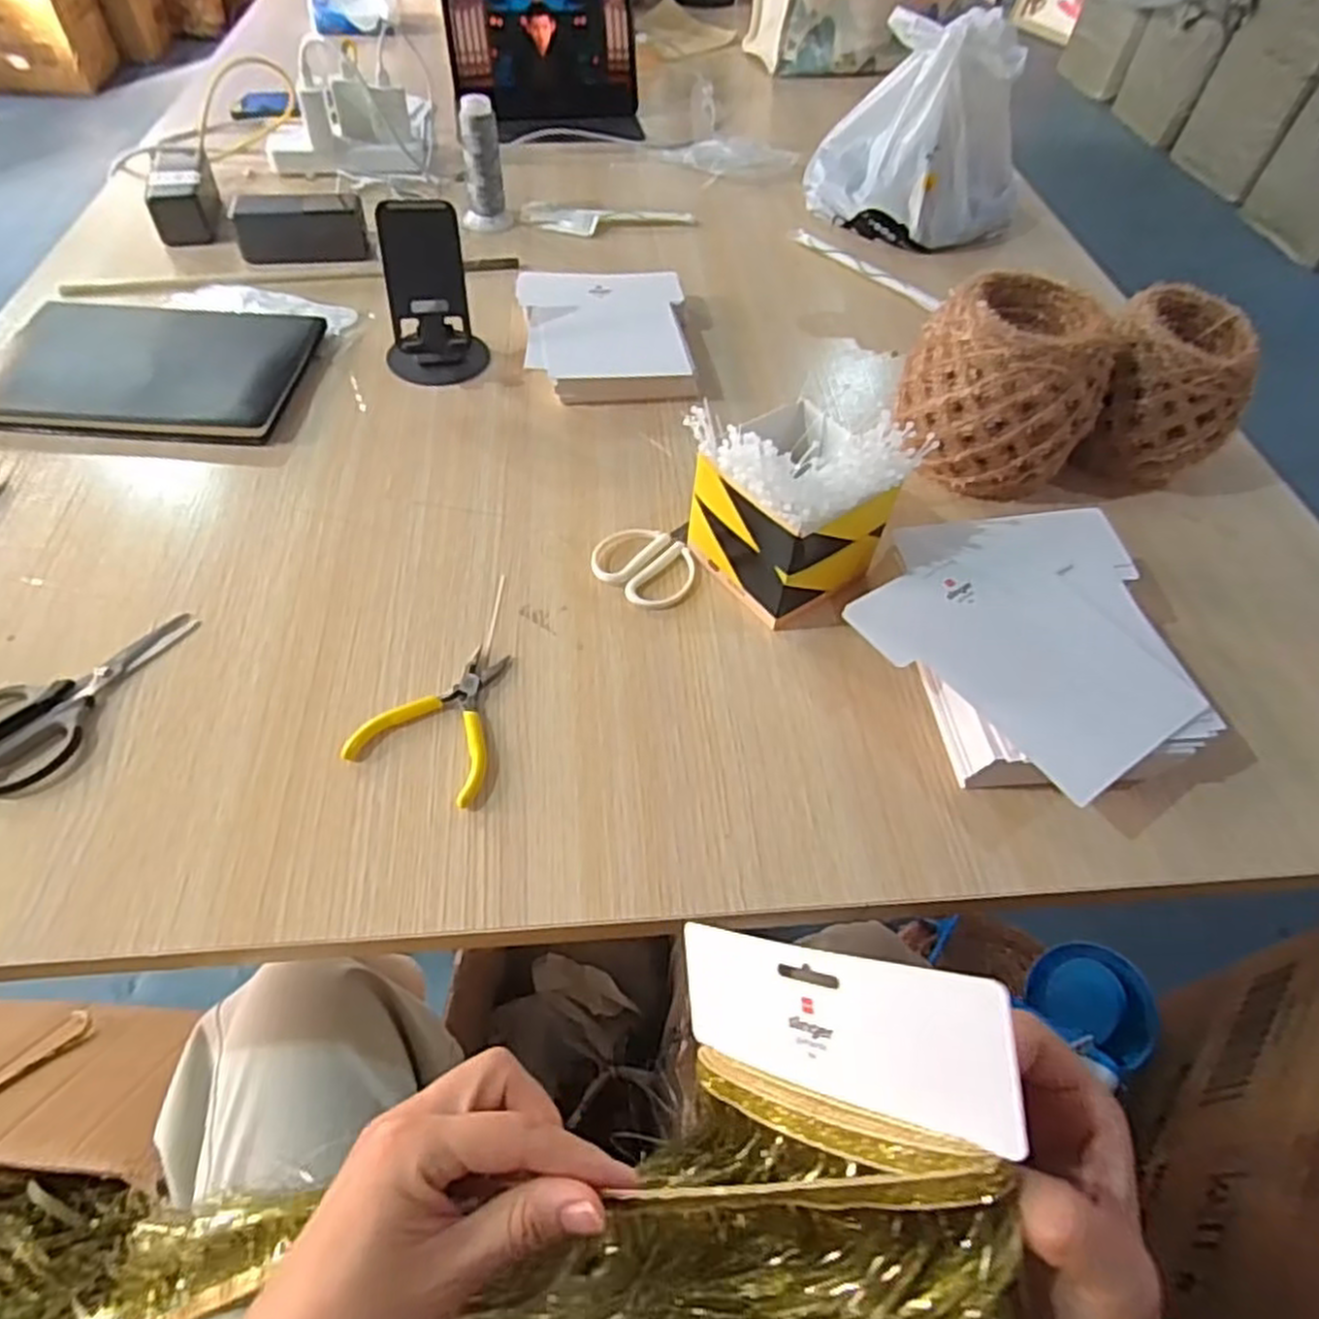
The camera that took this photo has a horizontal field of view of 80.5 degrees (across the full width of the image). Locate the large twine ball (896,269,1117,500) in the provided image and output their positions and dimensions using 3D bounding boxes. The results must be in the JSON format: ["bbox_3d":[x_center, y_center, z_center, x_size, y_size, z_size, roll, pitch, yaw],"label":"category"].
[{"bbox_3d":[0.277,-0.221,0.646,0.138,0.139,0.115,15,53,6],"label":"large twine ball"}]

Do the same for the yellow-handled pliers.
[{"bbox_3d":[-0.135,0.035,0.502,0.086,0.009,0.108,21,54,11],"label":"yellow-handled pliers"}]

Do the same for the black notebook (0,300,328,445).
[{"bbox_3d":[-0.458,-0.265,0.703,0.256,0.012,0.196,2,53,-3],"label":"black notebook"}]

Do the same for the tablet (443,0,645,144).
[{"bbox_3d":[-0.163,-0.873,1.101,0.266,0.154,0.188,-4,53,-8],"label":"tablet"}]

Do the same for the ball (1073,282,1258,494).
[{"bbox_3d":[0.425,-0.223,0.663,0.115,0.132,0.106,2,53,-3],"label":"ball"}]

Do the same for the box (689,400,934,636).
[{"bbox_3d":[0.092,-0.110,0.551,0.116,0.134,0.120,-31,61,-25],"label":"box"}]

